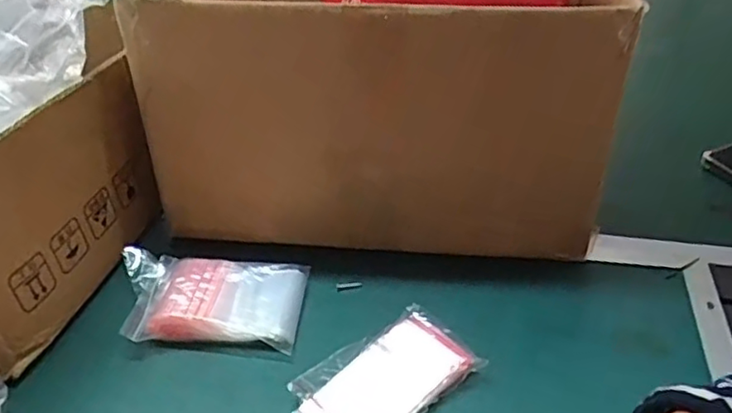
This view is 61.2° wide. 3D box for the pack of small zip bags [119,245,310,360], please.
[{"bbox_3d":[-0.120,0.069,0.464,0.141,0.028,0.081,1,37,6],"label":"pack of small zip bags"}]

